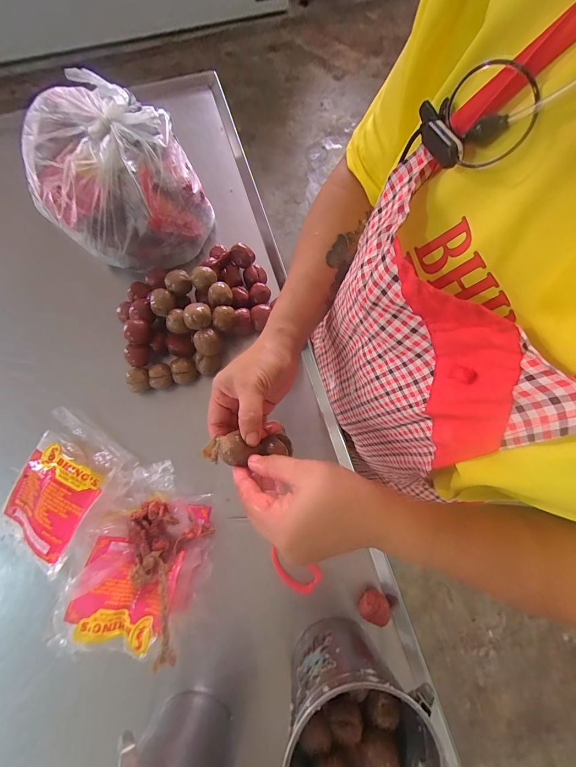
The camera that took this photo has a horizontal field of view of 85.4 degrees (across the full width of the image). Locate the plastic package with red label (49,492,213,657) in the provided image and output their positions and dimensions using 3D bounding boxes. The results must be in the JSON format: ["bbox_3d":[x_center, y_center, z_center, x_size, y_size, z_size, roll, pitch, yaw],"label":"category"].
[{"bbox_3d":[-0.179,0.219,0.368,0.152,0.053,0.164,6,78,0],"label":"plastic package with red label"}]

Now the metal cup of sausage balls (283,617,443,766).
[{"bbox_3d":[0.064,0.337,0.307,0.122,0.122,0.129,0,78,-1],"label":"metal cup of sausage balls"}]

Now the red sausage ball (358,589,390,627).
[{"bbox_3d":[0.106,0.278,0.394,0.034,0.040,0.033,0,78,-1],"label":"red sausage ball"}]

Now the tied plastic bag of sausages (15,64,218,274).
[{"bbox_3d":[-0.243,-0.288,0.443,0.201,0.114,0.241,-37,81,-9],"label":"tied plastic bag of sausages"}]

